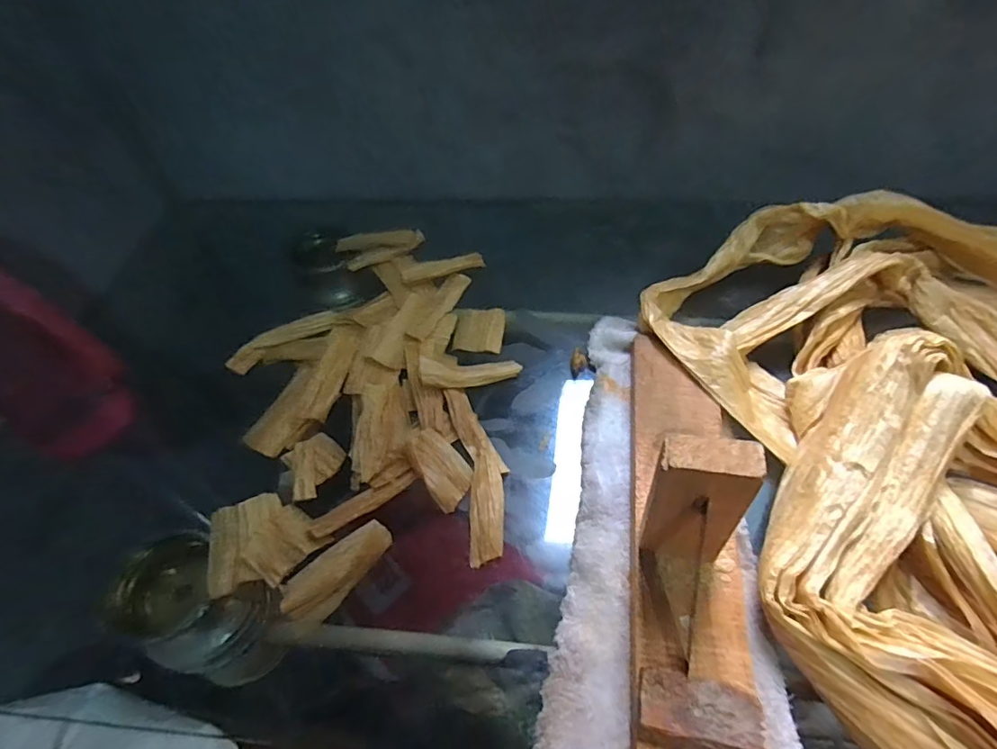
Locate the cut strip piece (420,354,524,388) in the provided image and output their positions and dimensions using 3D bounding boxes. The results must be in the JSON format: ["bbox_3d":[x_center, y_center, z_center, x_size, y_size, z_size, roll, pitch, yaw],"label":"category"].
[{"bbox_3d":[-0.021,-0.002,0.404,0.078,0.010,0.022,-2,52,-15],"label":"cut strip piece"}]

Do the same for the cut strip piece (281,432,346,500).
[{"bbox_3d":[-0.133,0.063,0.371,0.044,0.011,0.040,-39,60,-24],"label":"cut strip piece"}]

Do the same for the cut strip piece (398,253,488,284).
[{"bbox_3d":[-0.051,-0.101,0.489,0.079,0.014,0.013,-21,55,-13],"label":"cut strip piece"}]

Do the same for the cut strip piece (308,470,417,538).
[{"bbox_3d":[-0.091,0.086,0.351,0.075,0.005,0.016,-29,57,-18],"label":"cut strip piece"}]

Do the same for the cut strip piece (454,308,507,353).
[{"bbox_3d":[-0.017,-0.039,0.448,0.042,0.006,0.052,1,53,4],"label":"cut strip piece"}]

